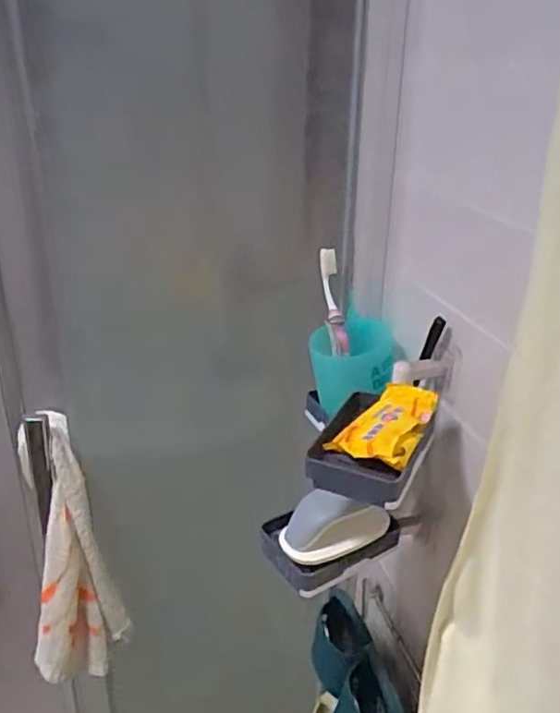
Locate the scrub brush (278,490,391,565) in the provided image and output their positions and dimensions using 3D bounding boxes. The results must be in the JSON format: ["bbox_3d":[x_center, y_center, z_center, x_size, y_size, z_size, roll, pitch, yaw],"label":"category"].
[{"bbox_3d":[0.056,0.158,0.624,0.111,0.055,0.049,-6,26,-13],"label":"scrub brush"}]

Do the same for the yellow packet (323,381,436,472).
[{"bbox_3d":[0.096,0.060,0.584,0.073,0.030,0.102,15,29,27],"label":"yellow packet"}]

